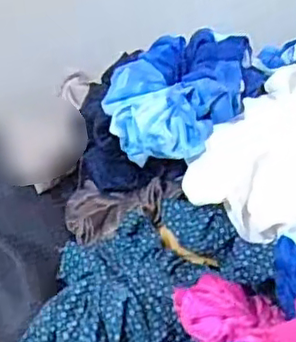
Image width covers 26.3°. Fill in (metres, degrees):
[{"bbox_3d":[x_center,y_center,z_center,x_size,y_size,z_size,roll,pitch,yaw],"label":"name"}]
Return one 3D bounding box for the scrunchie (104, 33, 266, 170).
[{"bbox_3d":[0.027,-0.051,0.461,0.095,0.071,0.089,4,34,-3],"label":"scrunchie"}]

